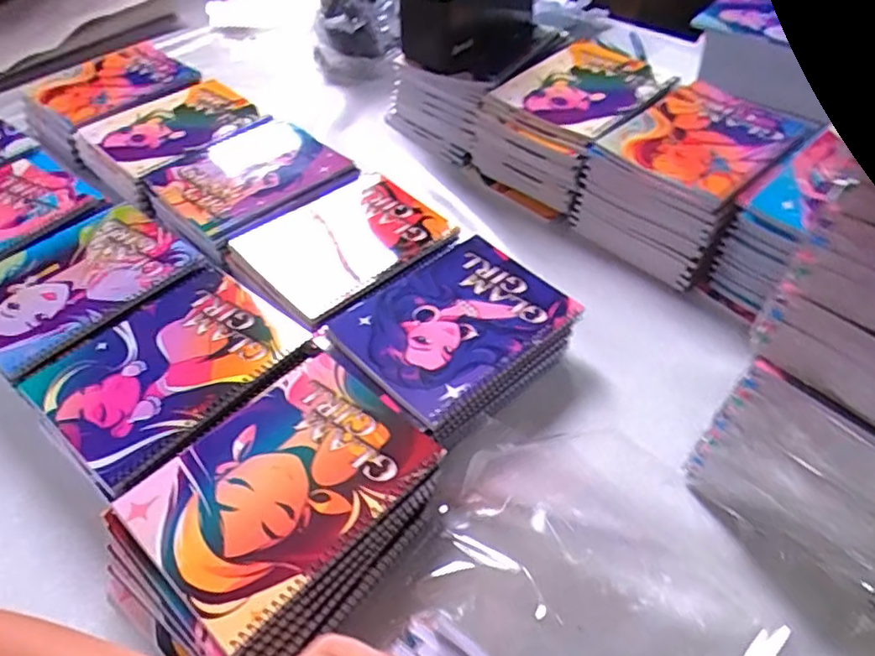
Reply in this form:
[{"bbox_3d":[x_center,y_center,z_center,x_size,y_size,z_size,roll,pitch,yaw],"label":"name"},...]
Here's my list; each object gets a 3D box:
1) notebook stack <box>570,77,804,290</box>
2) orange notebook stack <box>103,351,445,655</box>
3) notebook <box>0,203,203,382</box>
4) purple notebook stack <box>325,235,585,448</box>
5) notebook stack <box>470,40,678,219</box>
[{"bbox_3d":[0.286,-0.163,0.698,0.203,0.129,0.158,-34,56,-25],"label":"notebook stack"},{"bbox_3d":[-0.119,0.137,0.464,0.172,0.046,0.235,35,57,27],"label":"orange notebook stack"},{"bbox_3d":[-0.361,-0.050,0.605,0.150,0.018,0.200,33,57,26],"label":"notebook"},{"bbox_3d":[0.019,0.010,0.590,0.198,0.066,0.155,-37,58,-27],"label":"purple notebook stack"},{"bbox_3d":[0.172,-0.253,0.768,0.209,0.116,0.162,-34,56,-26],"label":"notebook stack"}]

